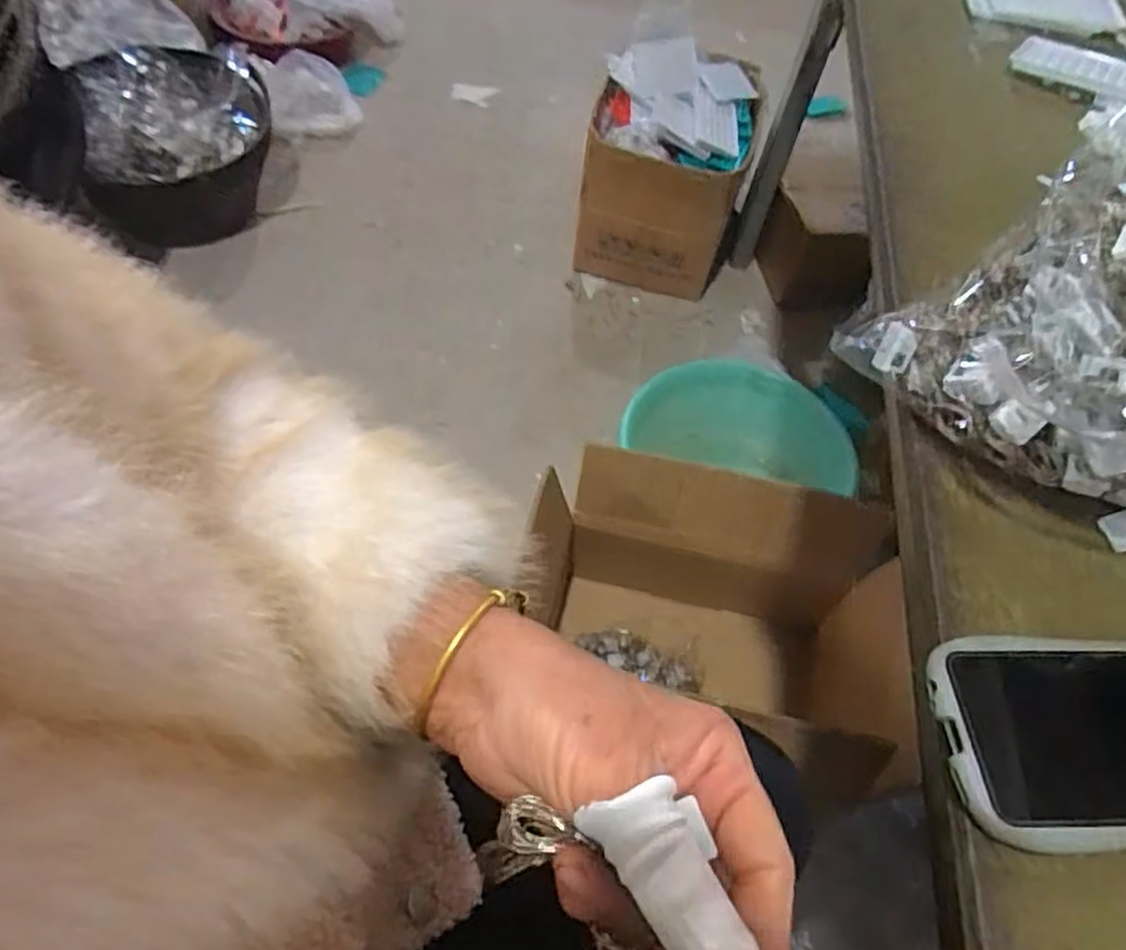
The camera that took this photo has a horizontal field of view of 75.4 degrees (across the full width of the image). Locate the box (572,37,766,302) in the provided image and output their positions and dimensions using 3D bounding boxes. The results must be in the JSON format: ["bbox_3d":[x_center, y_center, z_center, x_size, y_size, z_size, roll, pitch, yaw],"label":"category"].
[{"bbox_3d":[0.208,-0.609,1.481,0.302,0.303,0.375,14,55,4],"label":"box"}]

